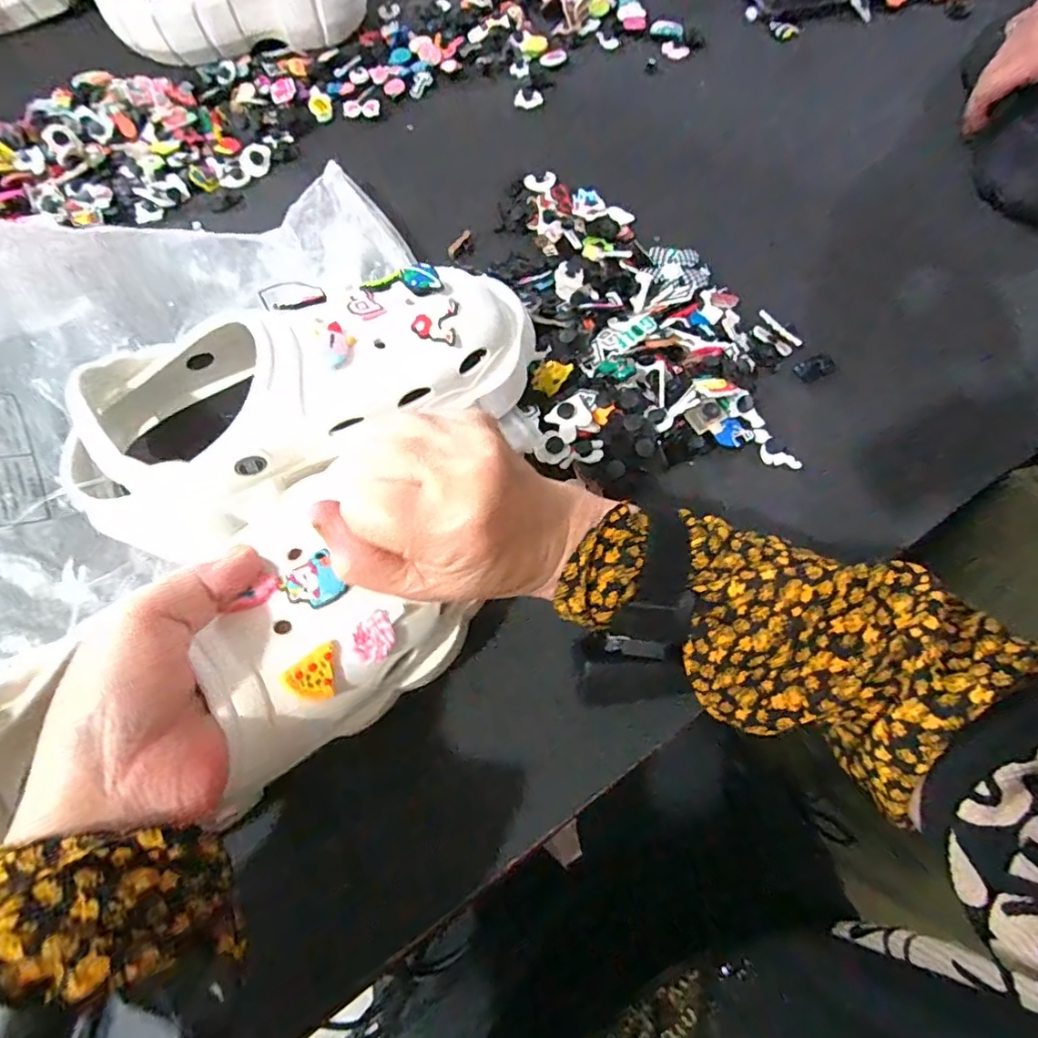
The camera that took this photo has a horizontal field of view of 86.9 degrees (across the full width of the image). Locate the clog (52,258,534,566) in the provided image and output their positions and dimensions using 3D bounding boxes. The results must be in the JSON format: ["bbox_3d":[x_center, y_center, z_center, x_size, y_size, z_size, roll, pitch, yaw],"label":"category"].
[{"bbox_3d":[-0.119,-0.077,0.321,0.261,0.098,0.114,-32,70,-11],"label":"clog"}]

